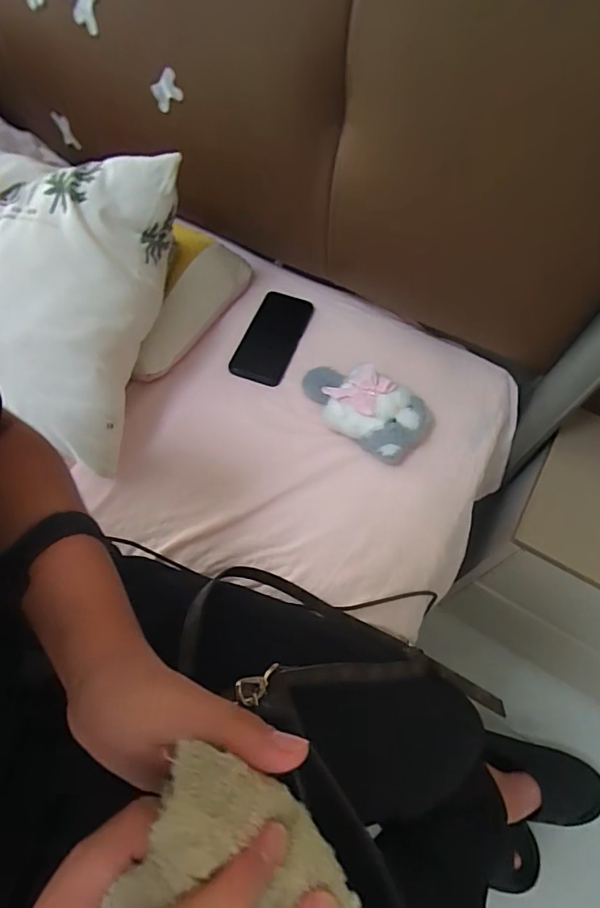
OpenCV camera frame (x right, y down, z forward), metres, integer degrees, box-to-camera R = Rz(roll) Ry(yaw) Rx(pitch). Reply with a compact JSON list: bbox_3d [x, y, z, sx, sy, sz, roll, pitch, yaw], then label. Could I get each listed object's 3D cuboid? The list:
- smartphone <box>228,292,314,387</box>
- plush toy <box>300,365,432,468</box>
[{"bbox_3d":[-0.041,-0.178,0.730,0.081,0.012,0.164,18,63,8],"label":"smartphone"},{"bbox_3d":[0.084,-0.060,0.643,0.175,0.066,0.089,31,66,14],"label":"plush toy"}]

